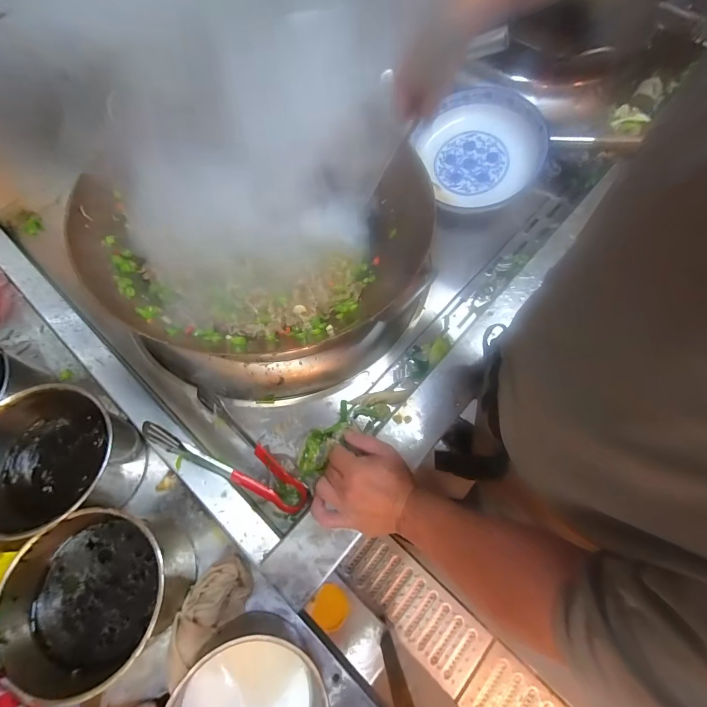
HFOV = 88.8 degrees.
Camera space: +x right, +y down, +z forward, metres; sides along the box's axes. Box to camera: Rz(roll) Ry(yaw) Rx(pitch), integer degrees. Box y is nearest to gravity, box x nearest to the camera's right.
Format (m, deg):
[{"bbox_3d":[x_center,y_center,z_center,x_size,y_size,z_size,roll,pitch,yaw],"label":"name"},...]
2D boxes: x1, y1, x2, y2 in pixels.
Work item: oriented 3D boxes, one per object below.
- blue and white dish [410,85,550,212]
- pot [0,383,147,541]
[{"bbox_3d":[0.237,-0.377,0.681,0.225,0.037,0.224,1,93,19],"label":"blue and white dish"},{"bbox_3d":[-0.346,0.131,0.423,0.143,0.103,0.151,0,67,0],"label":"pot"}]

